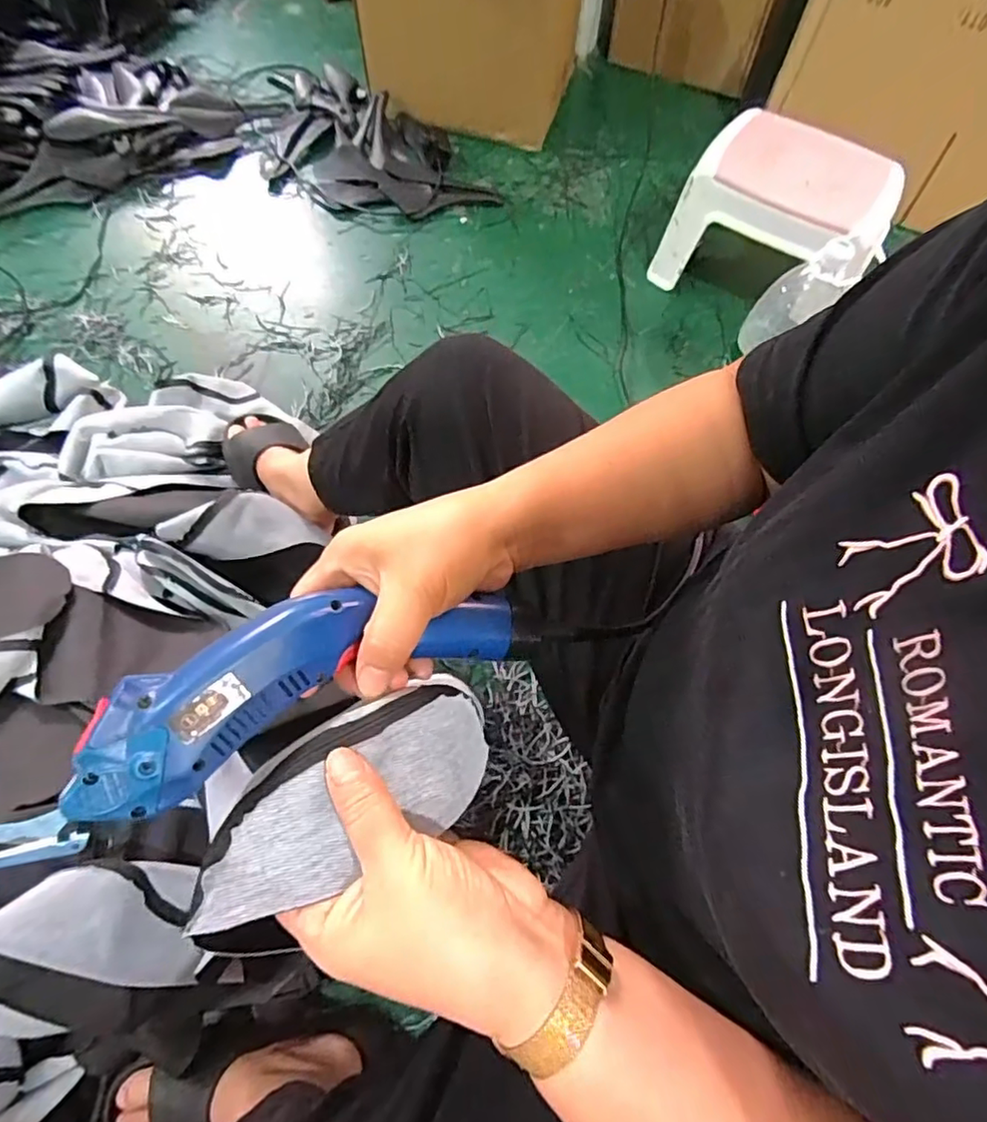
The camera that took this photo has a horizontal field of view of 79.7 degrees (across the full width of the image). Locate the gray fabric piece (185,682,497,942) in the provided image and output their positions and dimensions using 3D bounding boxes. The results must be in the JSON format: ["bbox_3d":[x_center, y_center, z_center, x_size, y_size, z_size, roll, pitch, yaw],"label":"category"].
[{"bbox_3d":[-0.062,0.104,0.266,0.142,0.029,0.063,-27,70,-26],"label":"gray fabric piece"}]

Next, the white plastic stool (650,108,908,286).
[{"bbox_3d":[0.467,-0.562,0.998,0.301,0.224,0.203,29,69,12],"label":"white plastic stool"}]

